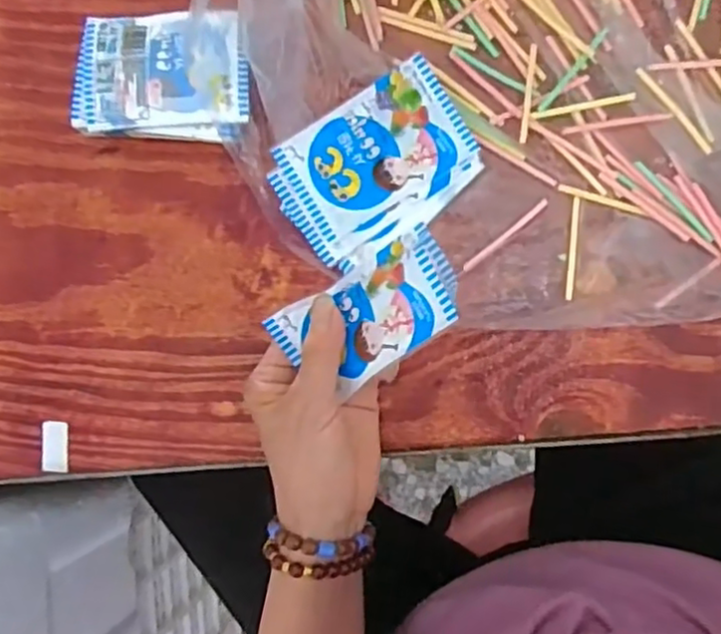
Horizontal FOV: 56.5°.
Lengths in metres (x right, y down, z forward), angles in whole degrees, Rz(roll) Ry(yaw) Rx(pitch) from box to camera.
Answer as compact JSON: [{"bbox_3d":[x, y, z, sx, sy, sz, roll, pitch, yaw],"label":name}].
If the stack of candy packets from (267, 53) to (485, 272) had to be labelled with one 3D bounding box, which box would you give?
[{"bbox_3d":[0.010,-0.089,0.401,0.118,0.025,0.082,-33,84,6],"label":"stack of candy packets"}]

